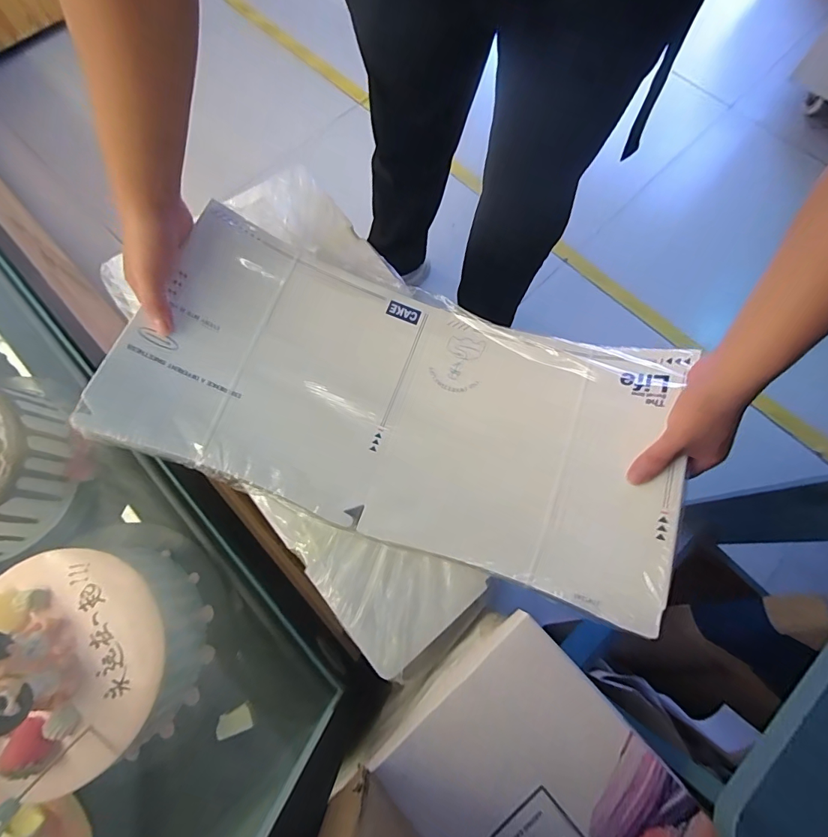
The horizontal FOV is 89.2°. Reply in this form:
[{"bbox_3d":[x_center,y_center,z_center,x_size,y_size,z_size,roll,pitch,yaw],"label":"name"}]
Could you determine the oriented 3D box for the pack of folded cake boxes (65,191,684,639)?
[{"bbox_3d":[-0.012,-0.019,0.415,0.501,0.069,0.255,18,74,5],"label":"pack of folded cake boxes"}]

